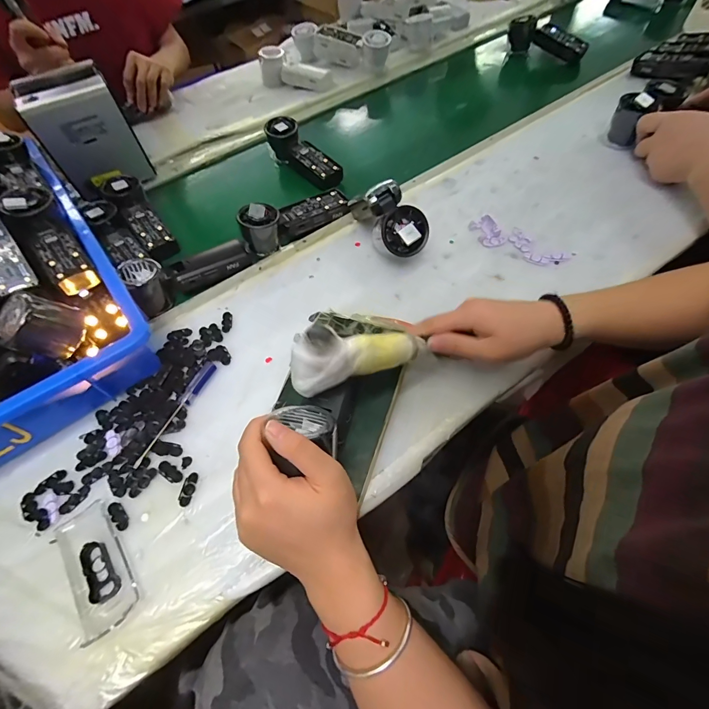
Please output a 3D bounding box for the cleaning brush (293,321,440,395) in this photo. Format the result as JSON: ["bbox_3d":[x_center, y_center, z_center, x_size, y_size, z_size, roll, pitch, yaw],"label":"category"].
[{"bbox_3d":[0.005,-0.001,0.316,0.123,0.047,0.038,-8,54,-24],"label":"cleaning brush"}]

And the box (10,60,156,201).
[{"bbox_3d":[-0.433,-0.359,0.588,0.129,0.141,0.125,-37,60,-16],"label":"box"}]

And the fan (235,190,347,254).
[{"bbox_3d":[-0.085,-0.205,0.517,0.161,0.051,0.052,-32,57,-14],"label":"fan"}]

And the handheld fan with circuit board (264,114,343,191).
[{"bbox_3d":[-0.087,-0.335,0.606,0.051,0.057,0.166,-36,59,-15],"label":"handheld fan with circuit board"}]

